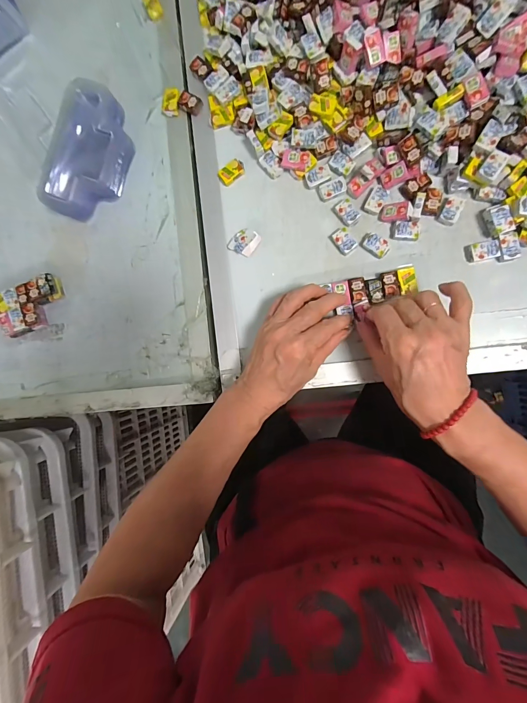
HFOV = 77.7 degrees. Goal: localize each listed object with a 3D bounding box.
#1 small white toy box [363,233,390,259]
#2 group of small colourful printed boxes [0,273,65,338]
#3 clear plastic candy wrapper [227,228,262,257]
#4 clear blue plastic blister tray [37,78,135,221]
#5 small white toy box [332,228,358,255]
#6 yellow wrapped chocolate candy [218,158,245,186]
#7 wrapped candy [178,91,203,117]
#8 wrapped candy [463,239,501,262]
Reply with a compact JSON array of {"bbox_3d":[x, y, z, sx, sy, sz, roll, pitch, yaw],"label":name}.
[{"bbox_3d":[0.117,-0.110,0.340,0.025,0.010,0.016,41,96,7],"label":"small white toy box"},{"bbox_3d":[-0.293,-0.050,0.397,0.109,0.024,0.053,-21,87,9],"label":"group of small colourful printed boxes"},{"bbox_3d":[-0.021,-0.121,0.360,0.029,0.008,0.030,37,96,7],"label":"clear plastic candy wrapper"},{"bbox_3d":[-0.193,-0.220,0.372,0.071,0.045,0.138,23,94,9],"label":"clear blue plastic blister tray"},{"bbox_3d":[0.086,-0.117,0.345,0.018,0.008,0.027,-32,85,8],"label":"small white toy box"},{"bbox_3d":[-0.035,-0.198,0.360,0.028,0.010,0.017,-34,85,8],"label":"yellow wrapped chocolate candy"},{"bbox_3d":[-0.082,-0.278,0.368,0.030,0.007,0.017,31,95,8],"label":"wrapped candy"},{"bbox_3d":[0.216,-0.099,0.323,0.028,0.009,0.018,-12,88,9],"label":"wrapped candy"}]

